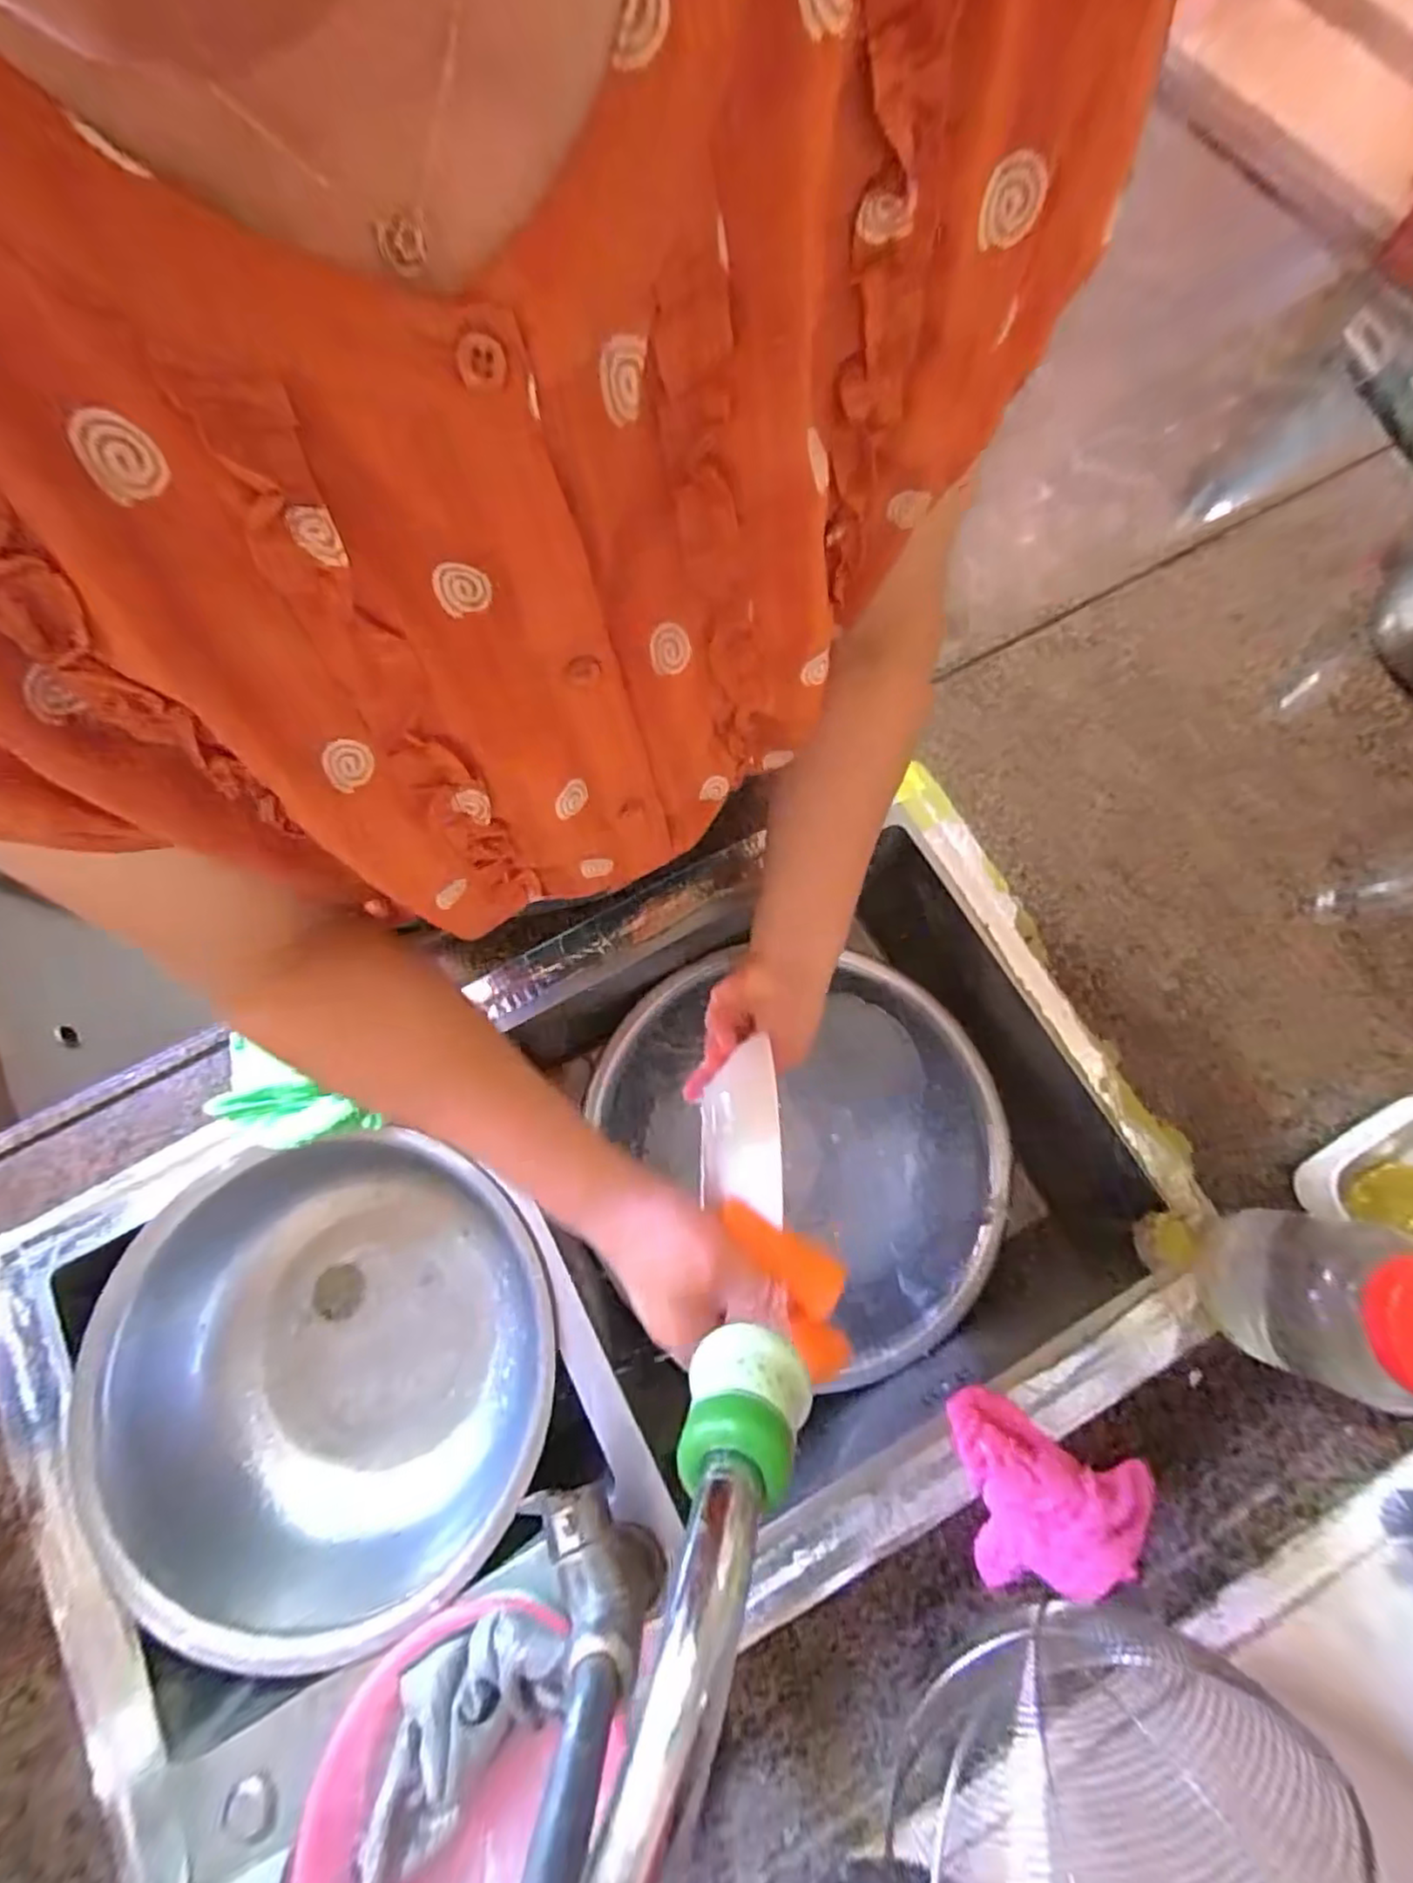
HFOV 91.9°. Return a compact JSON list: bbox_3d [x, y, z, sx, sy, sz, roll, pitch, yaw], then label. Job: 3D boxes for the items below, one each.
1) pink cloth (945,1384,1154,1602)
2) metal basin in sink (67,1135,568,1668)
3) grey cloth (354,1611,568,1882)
[{"bbox_3d":[0.214,0.365,0.435,0.115,0.066,0.095,20,76,6],"label":"pink cloth"},{"bbox_3d":[-0.283,0.326,0.542,0.330,0.109,0.323,0,75,1],"label":"metal basin in sink"},{"bbox_3d":[-0.144,0.454,0.393,0.075,0.029,0.147,43,80,11],"label":"grey cloth"}]

